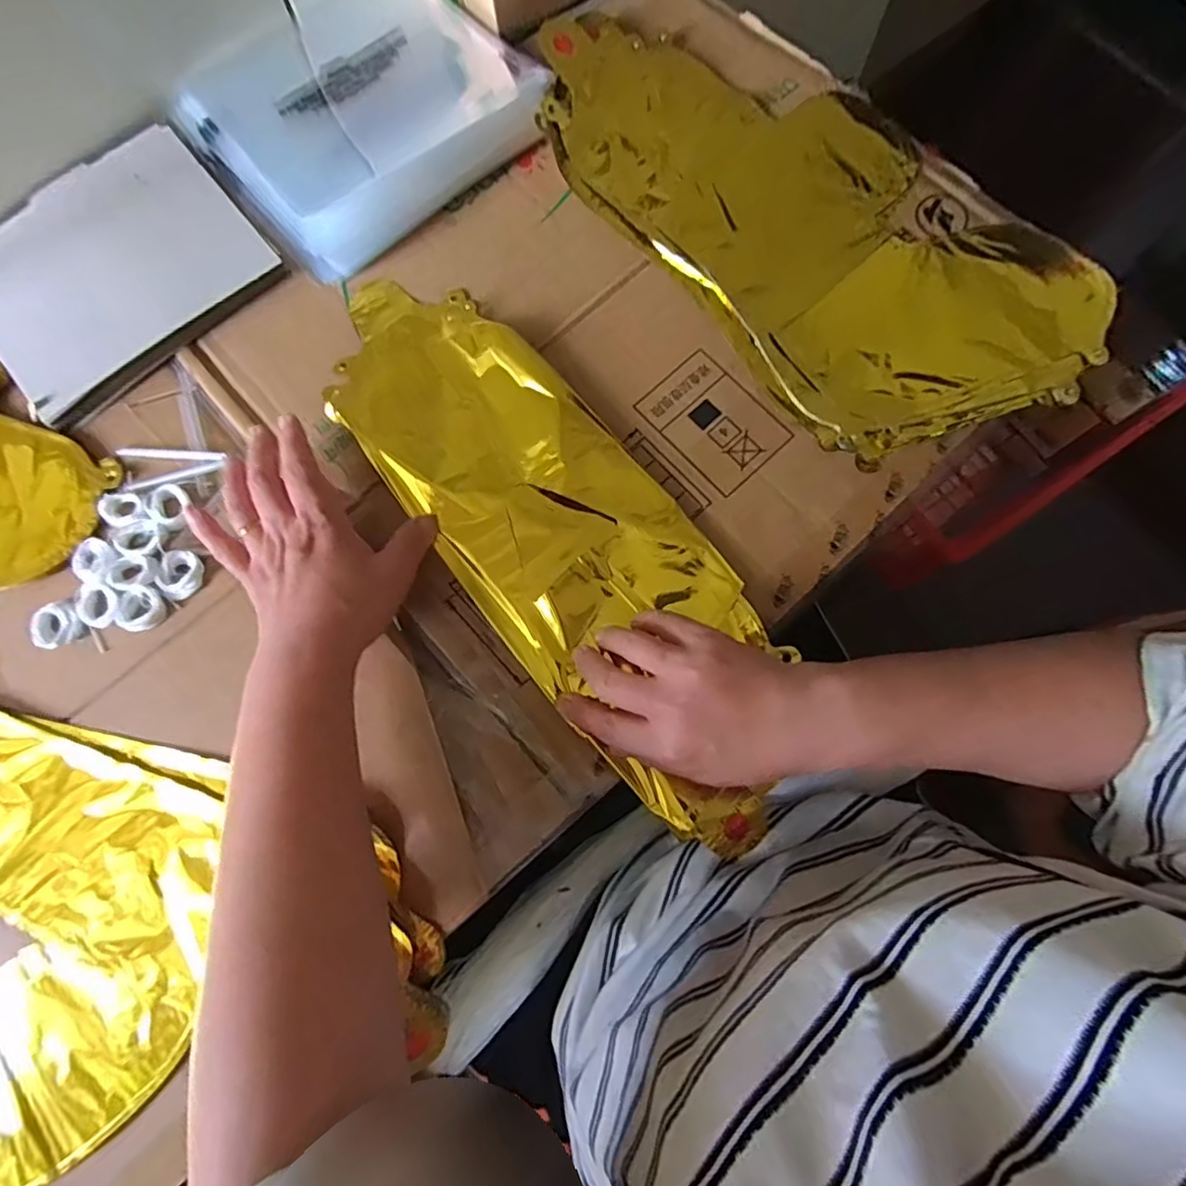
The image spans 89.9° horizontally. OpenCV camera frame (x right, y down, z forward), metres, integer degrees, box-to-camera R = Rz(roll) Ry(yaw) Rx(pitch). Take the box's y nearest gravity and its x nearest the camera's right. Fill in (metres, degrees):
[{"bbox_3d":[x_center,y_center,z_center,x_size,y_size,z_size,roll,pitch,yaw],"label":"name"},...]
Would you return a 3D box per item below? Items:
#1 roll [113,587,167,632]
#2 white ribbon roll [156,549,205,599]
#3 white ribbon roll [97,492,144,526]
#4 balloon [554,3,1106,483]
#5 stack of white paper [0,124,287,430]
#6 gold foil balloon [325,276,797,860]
[{"bbox_3d":[-0.285,0.011,0.373,0.031,0.006,0.026,-6,77,0],"label":"roll"},{"bbox_3d":[-0.261,-0.012,0.376,0.024,0.008,0.031,4,77,2],"label":"white ribbon roll"},{"bbox_3d":[-0.308,-0.055,0.388,0.029,0.005,0.022,16,78,5],"label":"white ribbon roll"},{"bbox_3d":[0.150,-0.282,0.429,0.222,0.014,0.423,-38,79,-7],"label":"balloon"},{"bbox_3d":[-0.351,-0.238,0.431,0.194,0.010,0.169,-43,80,-8],"label":"stack of white paper"},{"bbox_3d":[-0.022,-0.042,0.388,0.138,0.026,0.435,-37,81,-7],"label":"gold foil balloon"}]

